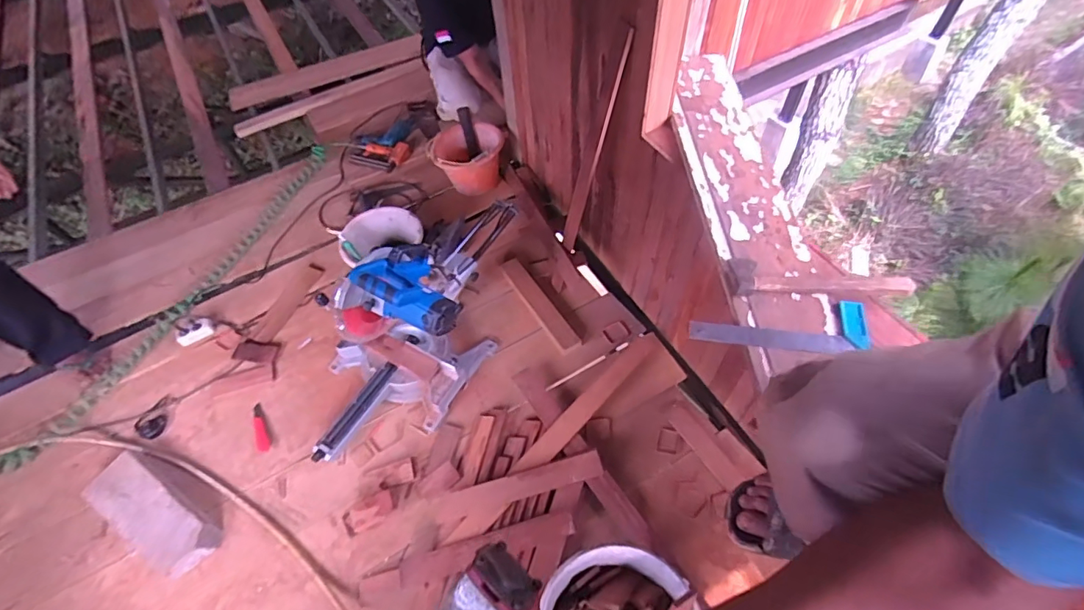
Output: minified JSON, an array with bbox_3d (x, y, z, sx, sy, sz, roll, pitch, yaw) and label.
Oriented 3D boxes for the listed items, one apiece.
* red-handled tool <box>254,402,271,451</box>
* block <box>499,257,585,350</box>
[{"bbox_3d":[-0.886,0.384,1.578,0.037,0.011,0.161,-22,58,-11],"label":"red-handled tool"},{"bbox_3d":[-0.011,-0.009,1.787,0.096,0.046,0.434,-32,62,-17],"label":"block"}]

